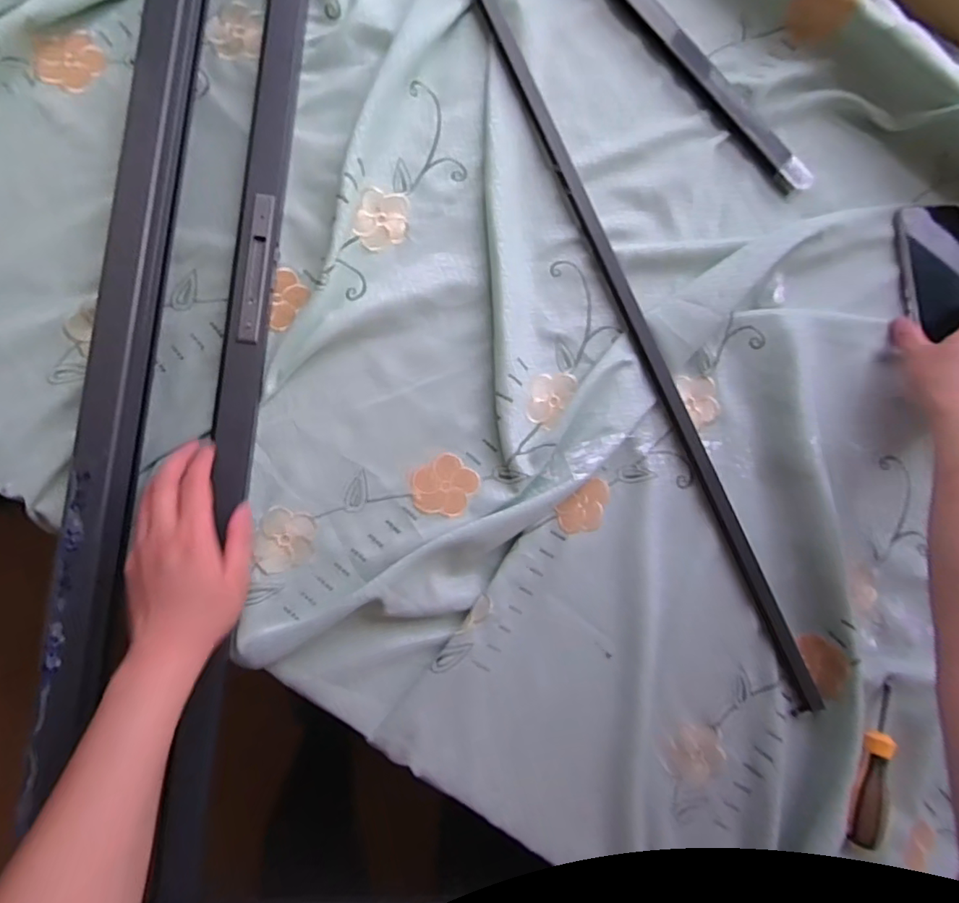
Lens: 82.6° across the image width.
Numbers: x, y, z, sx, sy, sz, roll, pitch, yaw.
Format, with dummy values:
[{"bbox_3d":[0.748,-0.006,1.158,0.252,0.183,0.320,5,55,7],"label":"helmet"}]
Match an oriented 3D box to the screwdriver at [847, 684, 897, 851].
[{"bbox_3d":[0.384,0.305,0.529,0.031,0.019,0.145,17,85,-4],"label":"screwdriver"}]

